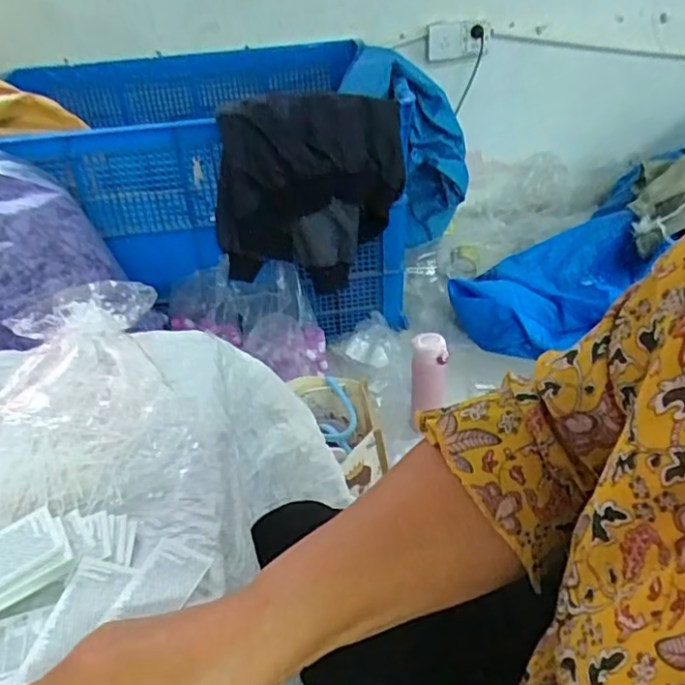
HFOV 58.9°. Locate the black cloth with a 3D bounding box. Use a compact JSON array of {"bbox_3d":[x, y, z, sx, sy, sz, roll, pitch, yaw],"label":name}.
[{"bbox_3d":[-0.058,-0.287,1.203,0.384,0.383,0.112,-10,37,-9],"label":"black cloth"}]

